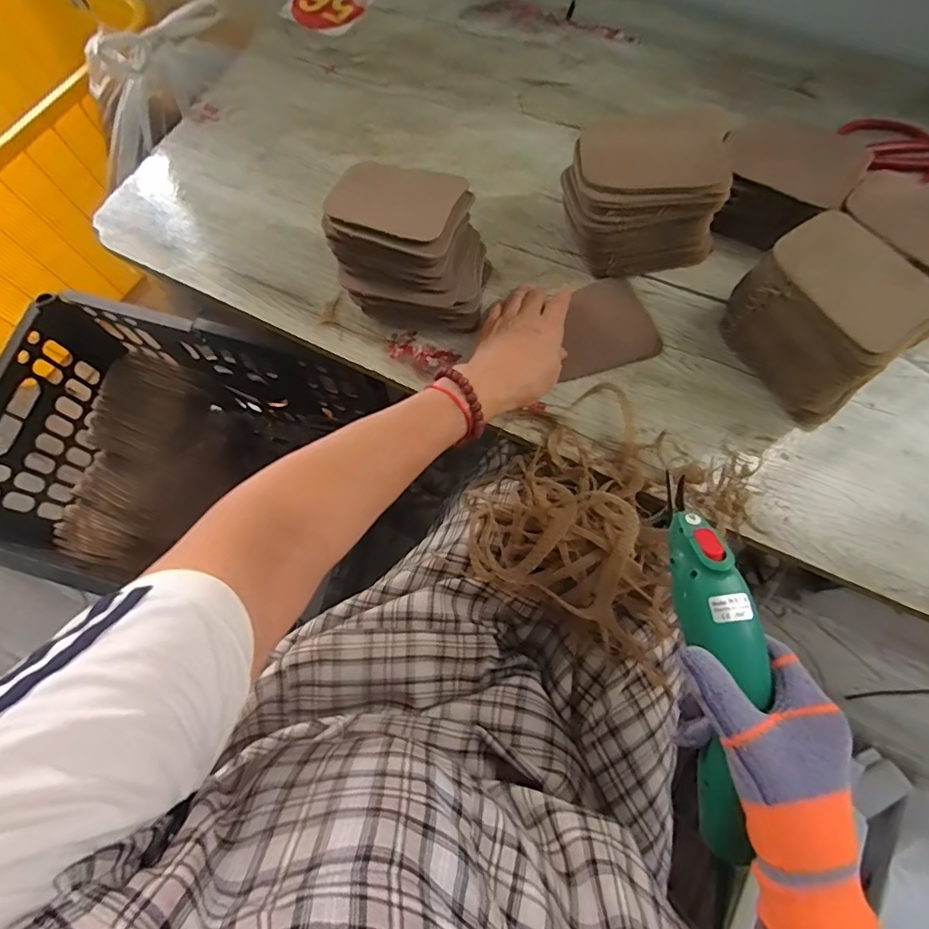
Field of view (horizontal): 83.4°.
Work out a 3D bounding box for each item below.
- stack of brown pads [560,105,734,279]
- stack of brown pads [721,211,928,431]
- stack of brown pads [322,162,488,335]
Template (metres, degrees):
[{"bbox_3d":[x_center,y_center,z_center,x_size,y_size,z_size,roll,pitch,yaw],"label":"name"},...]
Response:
[{"bbox_3d":[0.161,-0.244,0.484,0.132,0.110,0.082,-10,70,-1],"label":"stack of brown pads"},{"bbox_3d":[0.300,-0.119,0.439,0.095,0.104,0.133,-26,72,-7],"label":"stack of brown pads"},{"bbox_3d":[-0.051,-0.194,0.476,0.136,0.107,0.095,7,71,5],"label":"stack of brown pads"}]

